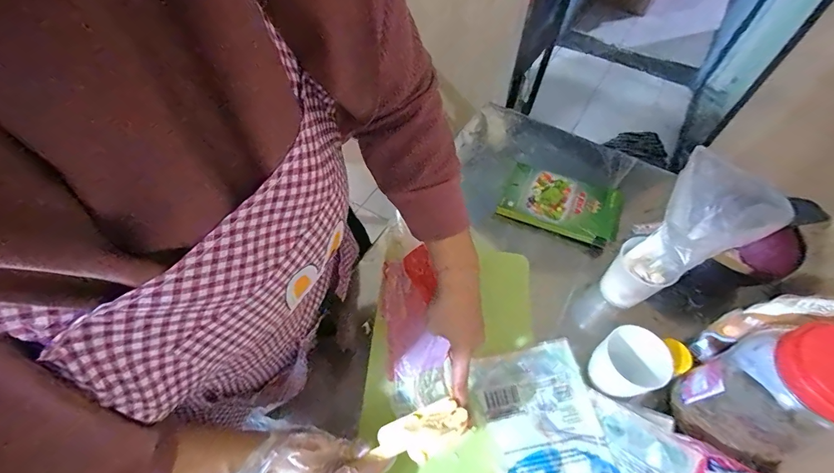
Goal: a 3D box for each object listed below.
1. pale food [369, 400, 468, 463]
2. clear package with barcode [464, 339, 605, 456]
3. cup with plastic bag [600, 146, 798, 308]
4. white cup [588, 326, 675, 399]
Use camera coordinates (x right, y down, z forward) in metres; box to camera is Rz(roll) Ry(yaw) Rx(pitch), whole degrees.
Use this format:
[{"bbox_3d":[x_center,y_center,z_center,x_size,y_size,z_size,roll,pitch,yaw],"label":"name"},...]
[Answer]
[{"bbox_3d":[0.004,0.213,0.409,0.109,0.038,0.050,-27,64,0],"label":"pale food"},{"bbox_3d":[0.147,0.211,0.501,0.150,0.035,0.117,-8,56,-7],"label":"clear package with barcode"},{"bbox_3d":[0.329,0.026,0.502,0.161,0.213,0.105,-35,63,-23],"label":"cup with plastic bag"},{"bbox_3d":[0.271,0.167,0.498,0.069,0.080,0.077,-18,57,-14],"label":"white cup"}]

